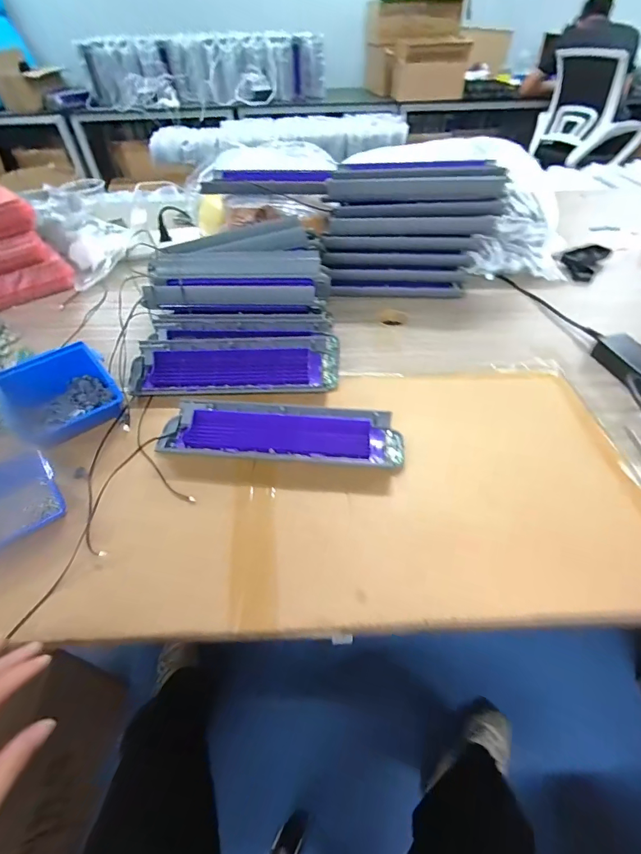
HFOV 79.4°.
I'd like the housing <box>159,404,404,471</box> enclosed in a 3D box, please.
[{"bbox_3d":[-0.046,0.011,0.461,0.284,0.027,0.084,4,47,6],"label":"housing"}]

